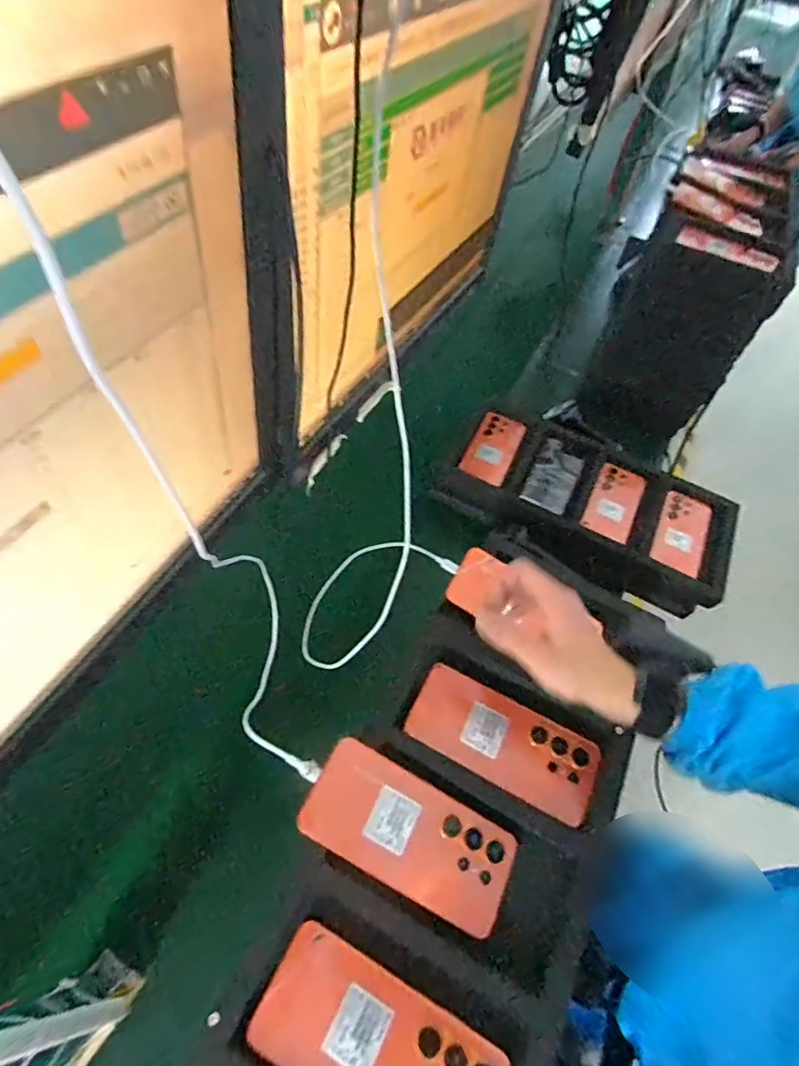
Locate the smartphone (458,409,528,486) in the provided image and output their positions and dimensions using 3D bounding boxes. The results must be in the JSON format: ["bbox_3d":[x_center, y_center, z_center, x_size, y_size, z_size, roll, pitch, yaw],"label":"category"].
[{"bbox_3d":[0.171,-0.157,0.949,0.082,0.012,0.159,22,57,11],"label":"smartphone"}]

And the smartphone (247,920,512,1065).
[{"bbox_3d":[-0.014,0.350,0.356,0.167,0.007,0.076,26,57,13],"label":"smartphone"}]

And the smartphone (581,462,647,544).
[{"bbox_3d":[0.369,-0.054,0.903,0.080,0.014,0.160,26,63,11],"label":"smartphone"}]

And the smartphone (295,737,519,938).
[{"bbox_3d":[0.009,0.241,0.424,0.168,0.005,0.077,30,56,5],"label":"smartphone"}]

